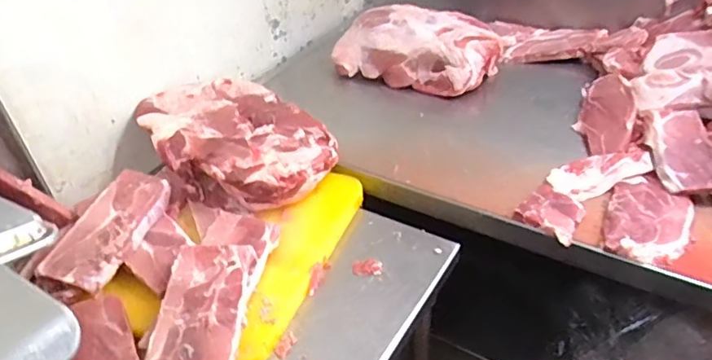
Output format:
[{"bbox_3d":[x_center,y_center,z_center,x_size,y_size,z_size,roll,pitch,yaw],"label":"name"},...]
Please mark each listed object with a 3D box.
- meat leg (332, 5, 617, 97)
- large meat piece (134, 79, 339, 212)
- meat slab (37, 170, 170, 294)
[{"bbox_3d":[0.234,-0.290,1.207,0.553,0.121,0.258,-7,37,-4],"label":"meat leg"},{"bbox_3d":[-0.210,-0.064,0.964,0.240,0.103,0.334,-30,44,-30],"label":"large meat piece"},{"bbox_3d":[-0.365,0.069,0.824,0.106,0.035,0.224,6,38,14],"label":"meat slab"}]

